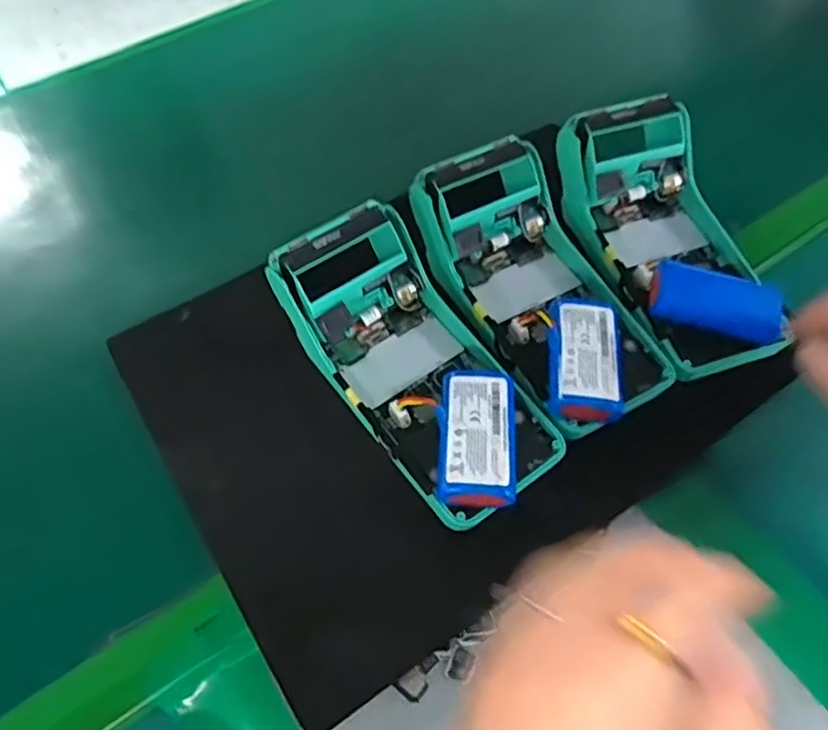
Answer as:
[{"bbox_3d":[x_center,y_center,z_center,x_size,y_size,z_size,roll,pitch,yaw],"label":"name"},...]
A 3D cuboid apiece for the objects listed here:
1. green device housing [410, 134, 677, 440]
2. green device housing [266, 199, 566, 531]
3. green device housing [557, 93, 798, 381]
[{"bbox_3d":[0.068,-0.042,0.355,0.081,0.054,0.165,-23,69,-14],"label":"green device housing"},{"bbox_3d":[0.000,-0.001,0.331,0.079,0.051,0.165,-31,72,-19],"label":"green device housing"},{"bbox_3d":[0.149,-0.081,0.364,0.083,0.060,0.165,-17,55,-11],"label":"green device housing"}]

